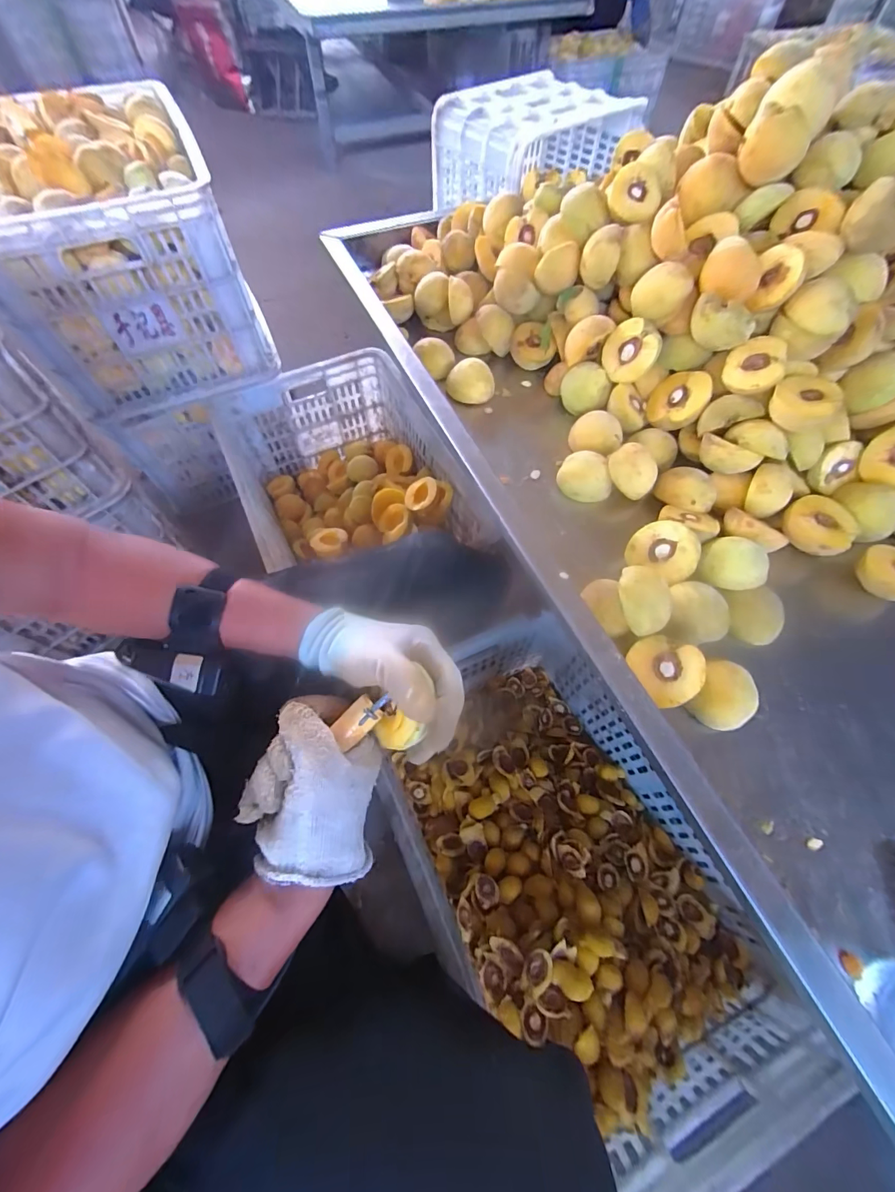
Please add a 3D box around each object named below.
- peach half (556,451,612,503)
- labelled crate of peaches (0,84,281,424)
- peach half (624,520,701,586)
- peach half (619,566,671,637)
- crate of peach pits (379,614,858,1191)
[{"bbox_3d":[0.165,-0.147,0.505,0.057,0.034,0.052,0,64,-1],"label":"peach half"},{"bbox_3d":[-0.585,-0.636,0.746,0.352,0.266,0.518,-22,66,-11],"label":"labelled crate of peaches"},{"bbox_3d":[0.233,-0.050,0.440,0.065,0.033,0.058,38,109,19],"label":"peach half"},{"bbox_3d":[0.182,0.004,0.385,0.047,0.027,0.059,-7,64,-4],"label":"peach half"},{"bbox_3d":[0.143,0.323,0.551,0.308,0.248,0.500,-23,67,-12],"label":"crate of peach pits"}]

